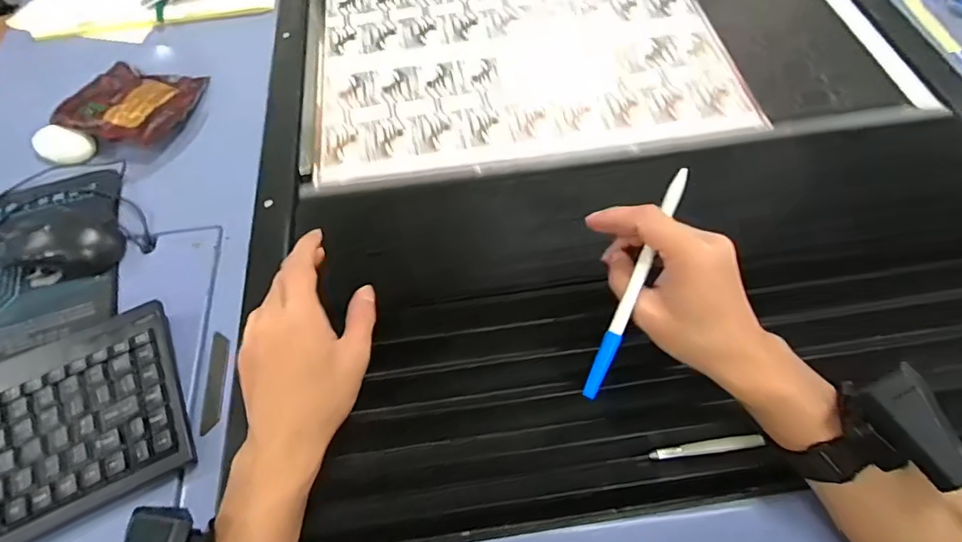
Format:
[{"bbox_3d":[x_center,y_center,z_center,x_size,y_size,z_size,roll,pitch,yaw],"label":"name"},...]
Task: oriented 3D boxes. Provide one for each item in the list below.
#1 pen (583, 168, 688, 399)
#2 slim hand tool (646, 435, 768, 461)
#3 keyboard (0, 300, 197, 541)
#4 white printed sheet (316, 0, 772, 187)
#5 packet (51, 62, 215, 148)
[{"bbox_3d":[0.107,0.008,0.336,0.011,0.011,0.169,23,87,15],"label":"pen"},{"bbox_3d":[0.171,0.135,0.376,0.080,0.005,0.009,-21,56,27],"label":"slim hand tool"},{"bbox_3d":[-0.372,0.145,0.366,0.284,0.031,0.143,-25,62,-11],"label":"keyboard"},{"bbox_3d":[0.044,-0.280,0.609,0.478,0.004,0.366,-9,60,-3],"label":"white printed sheet"},{"bbox_3d":[-0.418,-0.205,0.595,0.155,0.019,0.121,14,62,10],"label":"packet"}]

